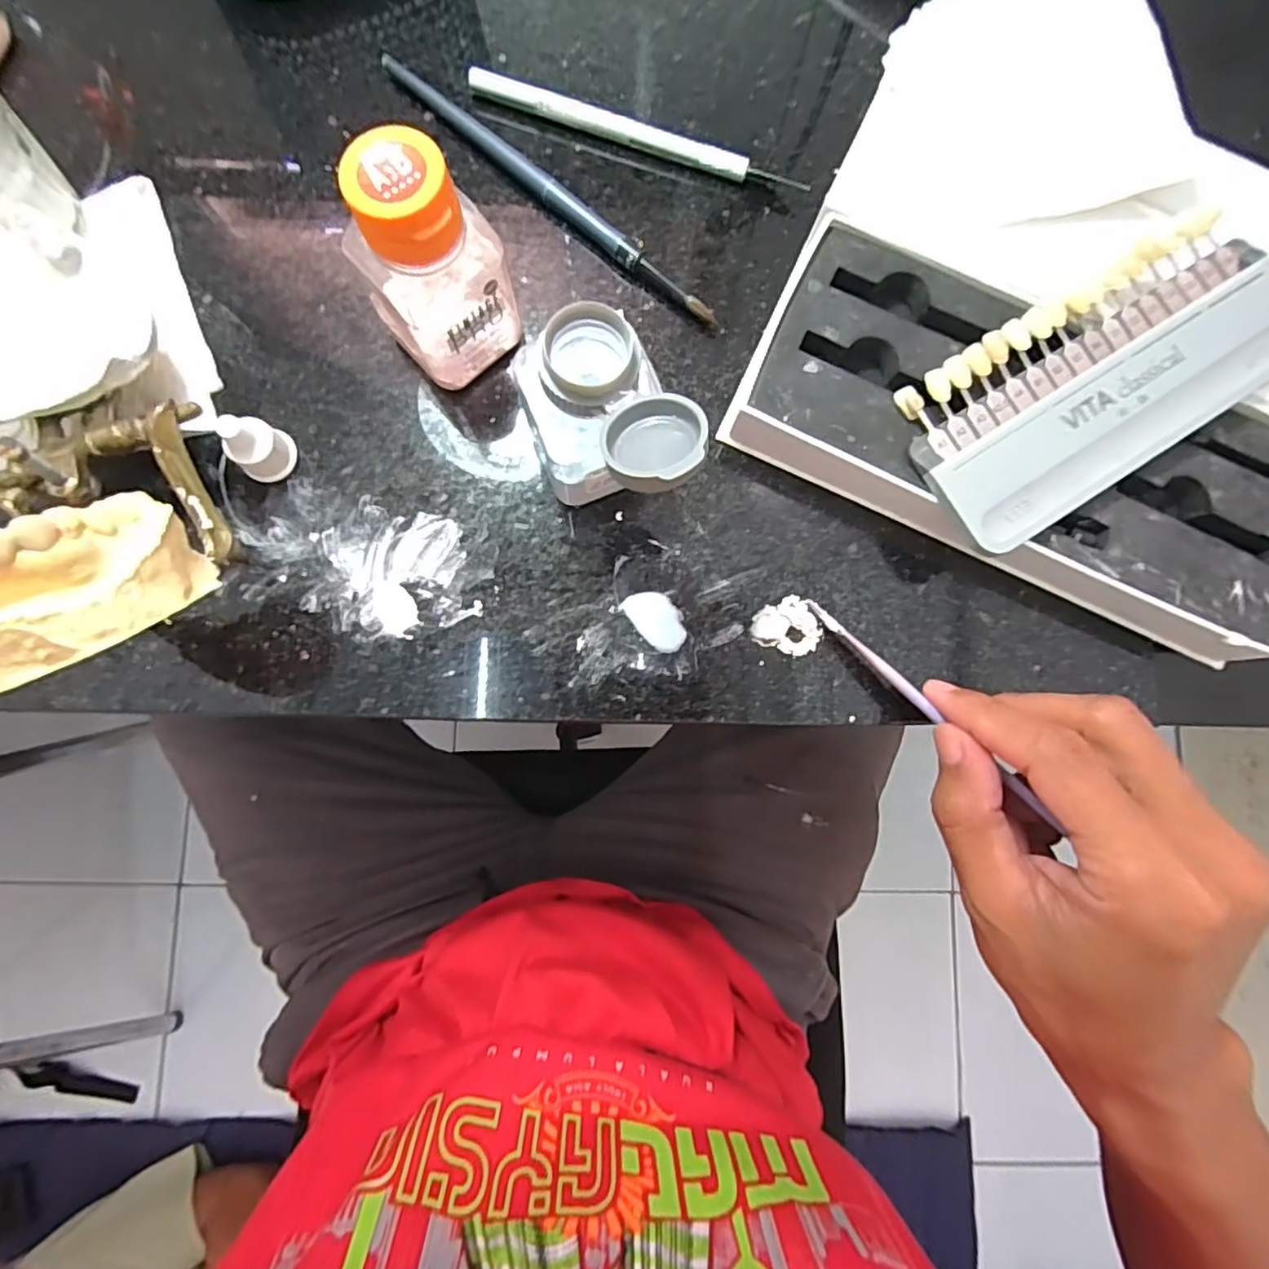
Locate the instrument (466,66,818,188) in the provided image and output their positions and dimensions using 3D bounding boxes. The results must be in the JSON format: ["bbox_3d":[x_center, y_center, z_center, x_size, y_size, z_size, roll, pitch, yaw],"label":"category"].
[{"bbox_3d":[0.001,-0.200,0.243,0.135,0.008,0.010,16,84,-2],"label":"instrument"}]

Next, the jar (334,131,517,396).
[{"bbox_3d":[-0.067,-0.119,0.200,0.041,0.073,0.042,-29,87,-5],"label":"jar"}]

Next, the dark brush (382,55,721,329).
[{"bbox_3d":[-0.033,-0.174,0.239,0.163,0.008,0.008,40,84,1],"label":"dark brush"}]

